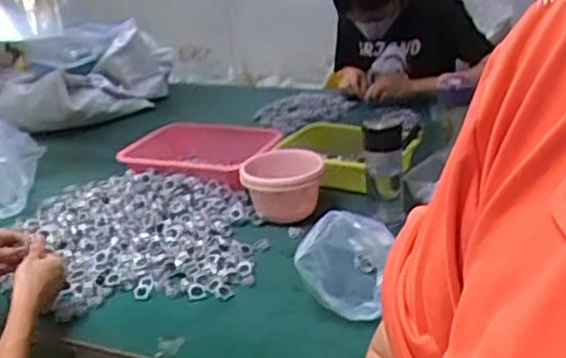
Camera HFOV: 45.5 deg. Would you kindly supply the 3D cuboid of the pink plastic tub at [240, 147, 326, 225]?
[{"bbox_3d":[0.002,0.008,1.069,0.121,0.090,0.101,-2,24,7],"label":"pink plastic tub"}]

